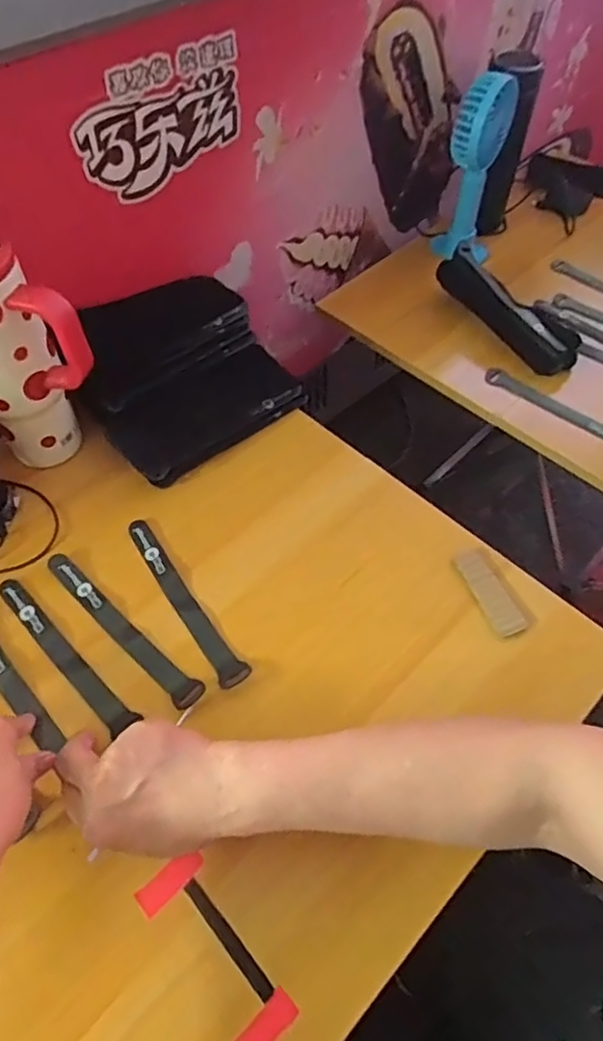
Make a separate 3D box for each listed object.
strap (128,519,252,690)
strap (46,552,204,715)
[{"bbox_3d":[-0.103,0.066,0.543,0.024,0.005,0.189,-30,59,-16],"label":"strap"},{"bbox_3d":[-0.153,0.089,0.526,0.190,0.007,0.024,39,65,24],"label":"strap"}]

